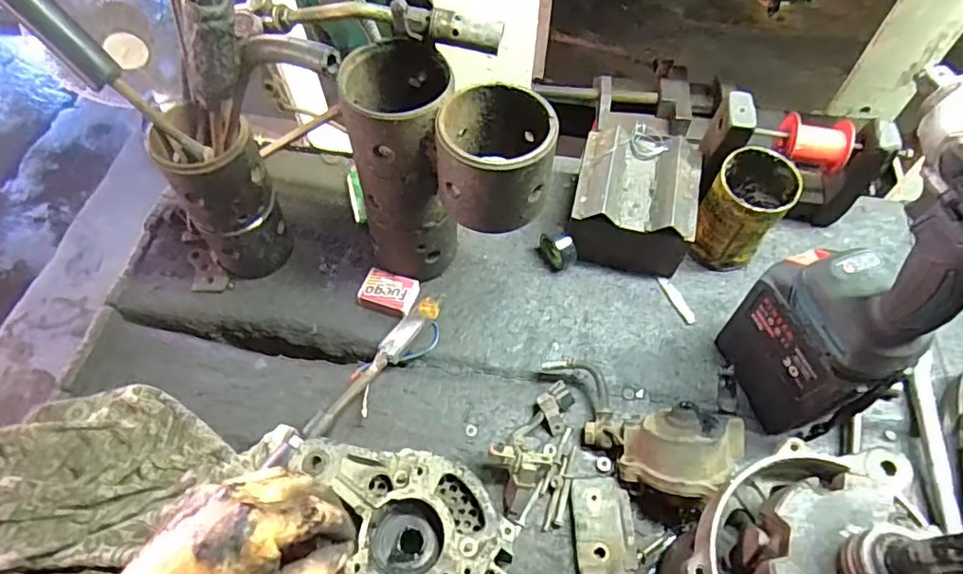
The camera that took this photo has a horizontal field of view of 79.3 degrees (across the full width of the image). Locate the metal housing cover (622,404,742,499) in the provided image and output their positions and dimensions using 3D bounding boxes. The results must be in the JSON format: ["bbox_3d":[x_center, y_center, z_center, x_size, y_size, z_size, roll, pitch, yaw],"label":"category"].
[{"bbox_3d":[0.166,0.134,0.477,0.090,0.052,0.074,16,61,8],"label":"metal housing cover"}]

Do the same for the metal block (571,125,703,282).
[{"bbox_3d":[0.161,-0.092,0.612,0.117,0.092,0.130,12,60,7],"label":"metal block"}]

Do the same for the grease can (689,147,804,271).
[{"bbox_3d":[0.262,-0.075,0.592,0.067,0.112,0.071,0,59,0],"label":"grease can"}]

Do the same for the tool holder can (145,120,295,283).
[{"bbox_3d":[-0.234,-0.081,0.557,0.081,0.175,0.065,-25,63,-15],"label":"tool holder can"}]

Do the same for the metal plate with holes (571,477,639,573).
[{"bbox_3d":[0.102,0.203,0.489,0.050,0.011,0.079,-1,59,-1],"label":"metal plate with holes"}]

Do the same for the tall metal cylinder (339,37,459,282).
[{"bbox_3d":[-0.068,-0.101,0.533,0.087,0.215,0.090,2,59,0],"label":"tall metal cylinder"}]

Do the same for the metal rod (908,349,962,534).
[{"bbox_3d":[0.384,0.211,0.471,0.020,0.021,0.329,10,60,5],"label":"metal rod"}]

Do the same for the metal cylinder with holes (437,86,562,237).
[{"bbox_3d":[0.012,-0.102,0.451,0.093,0.074,0.093,1,59,0],"label":"metal cylinder with holes"}]

